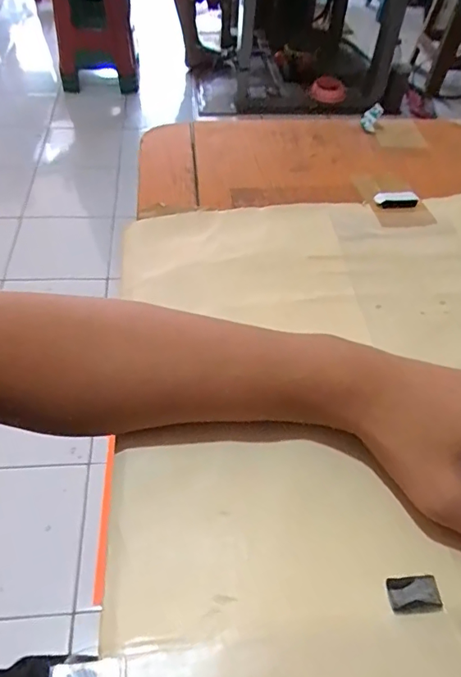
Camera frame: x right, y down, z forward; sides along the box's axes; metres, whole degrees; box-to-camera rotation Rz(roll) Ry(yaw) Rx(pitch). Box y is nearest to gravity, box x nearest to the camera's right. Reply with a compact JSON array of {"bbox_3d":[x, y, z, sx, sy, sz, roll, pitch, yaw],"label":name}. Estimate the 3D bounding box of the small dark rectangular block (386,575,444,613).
[{"bbox_3d":[0.079,0.110,0.217,0.022,0.004,0.013,-2,50,-5],"label":"small dark rectangular block"}]

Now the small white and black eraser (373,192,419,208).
[{"bbox_3d":[0.137,-0.114,0.413,0.035,0.010,0.011,-2,50,-5],"label":"small white and black eraser"}]

